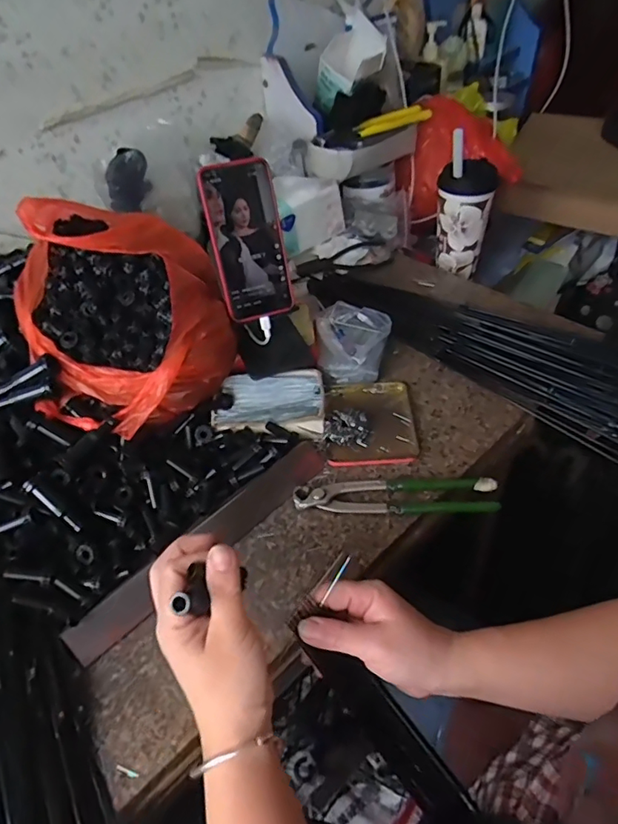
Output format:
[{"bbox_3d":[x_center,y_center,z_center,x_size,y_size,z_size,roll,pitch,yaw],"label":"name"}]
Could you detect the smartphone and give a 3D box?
[{"bbox_3d":[-0.067,-0.184,0.563,0.076,0.162,0.011,-15,25,-8],"label":"smartphone"}]

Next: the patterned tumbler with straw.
[{"bbox_3d":[0.241,-0.320,0.795,0.081,0.194,0.089,12,49,16],"label":"patterned tumbler with straw"}]

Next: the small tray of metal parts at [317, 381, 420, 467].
[{"bbox_3d":[0.068,0.008,0.592,0.104,0.021,0.122,-3,47,3],"label":"small tray of metal parts"}]

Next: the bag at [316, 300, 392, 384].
[{"bbox_3d":[0.054,-0.090,0.658,0.094,0.046,0.112,4,47,10],"label":"bag"}]

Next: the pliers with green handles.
[{"bbox_3d":[0.086,0.083,0.518,0.197,0.016,0.046,-2,47,4],"label":"pliers with green handles"}]

